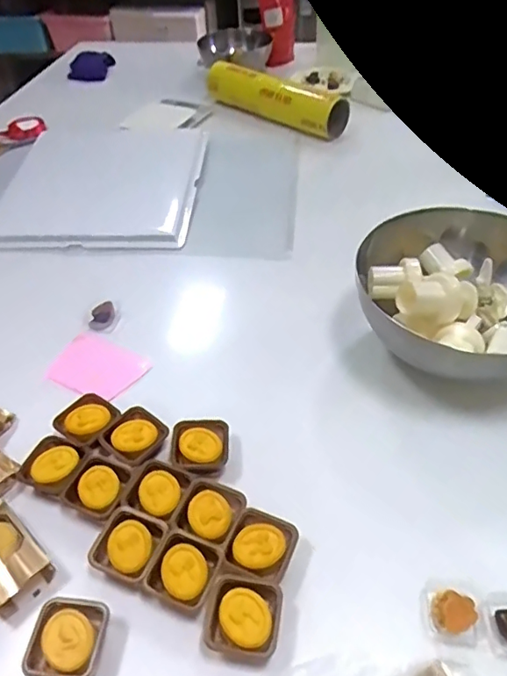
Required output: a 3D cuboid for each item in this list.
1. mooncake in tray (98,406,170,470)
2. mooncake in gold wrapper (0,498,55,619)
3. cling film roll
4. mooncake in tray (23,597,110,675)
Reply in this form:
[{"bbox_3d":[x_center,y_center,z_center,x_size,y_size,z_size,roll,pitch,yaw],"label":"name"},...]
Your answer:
[{"bbox_3d":[-0.137,0.118,0.623,0.059,0.032,0.061,32,58,31],"label":"mooncake in tray"},{"bbox_3d":[-0.251,0.221,0.533,0.132,0.035,0.065,22,52,41],"label":"mooncake in gold wrapper"},{"bbox_3d":[0.032,-0.521,1.159,0.351,0.071,0.074,26,55,27],"label":"cling film roll"},{"bbox_3d":[-0.165,0.272,0.476,0.062,0.030,0.065,2,47,8],"label":"mooncake in tray"}]

